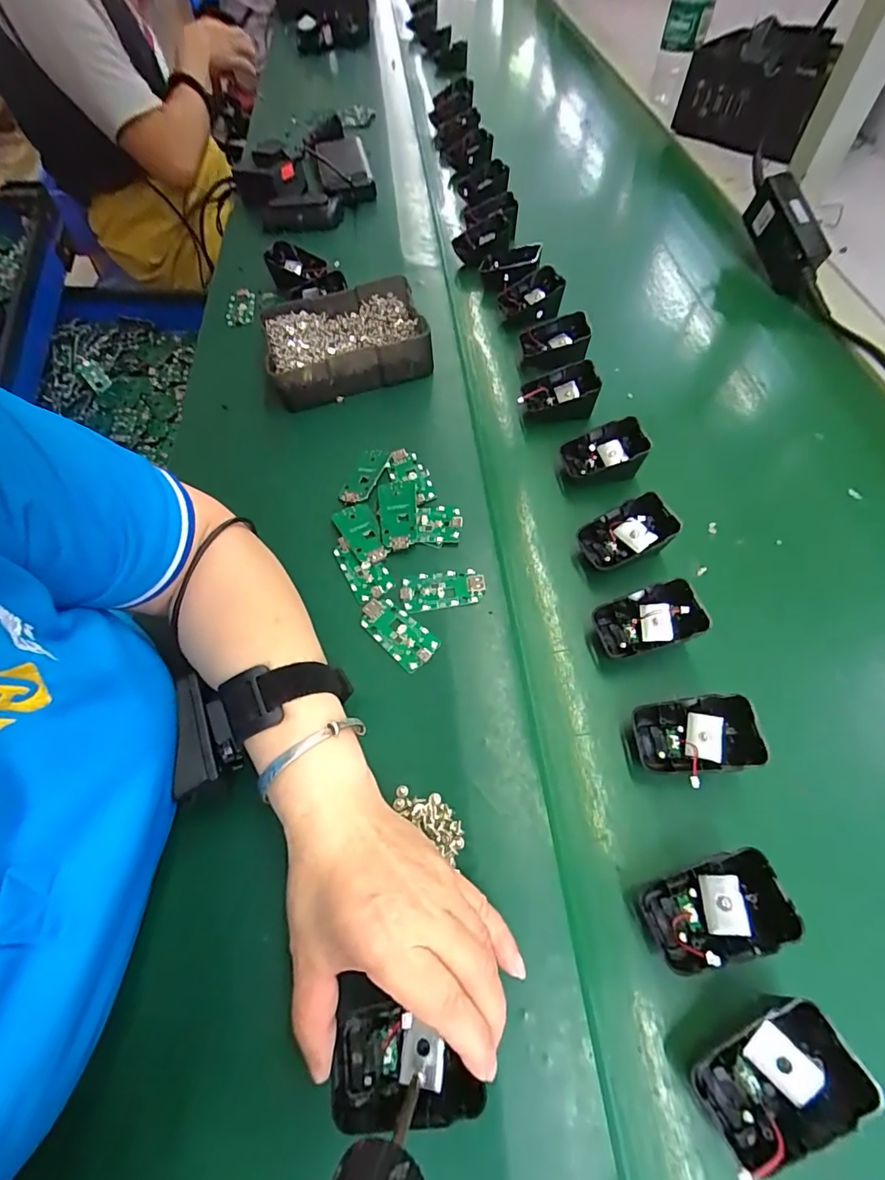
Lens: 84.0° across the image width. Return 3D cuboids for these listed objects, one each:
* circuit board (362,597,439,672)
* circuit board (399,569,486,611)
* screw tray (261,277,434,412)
[{"bbox_3d":[-0.034,0.030,0.365,0.031,0.004,0.064,-41,66,-19],"label":"circuit board"},{"bbox_3d":[0.000,-0.001,0.379,0.064,0.007,0.029,-3,60,1],"label":"circuit board"},{"bbox_3d":[-0.100,-0.260,0.513,0.157,0.046,0.128,-16,60,-6],"label":"screw tray"}]

